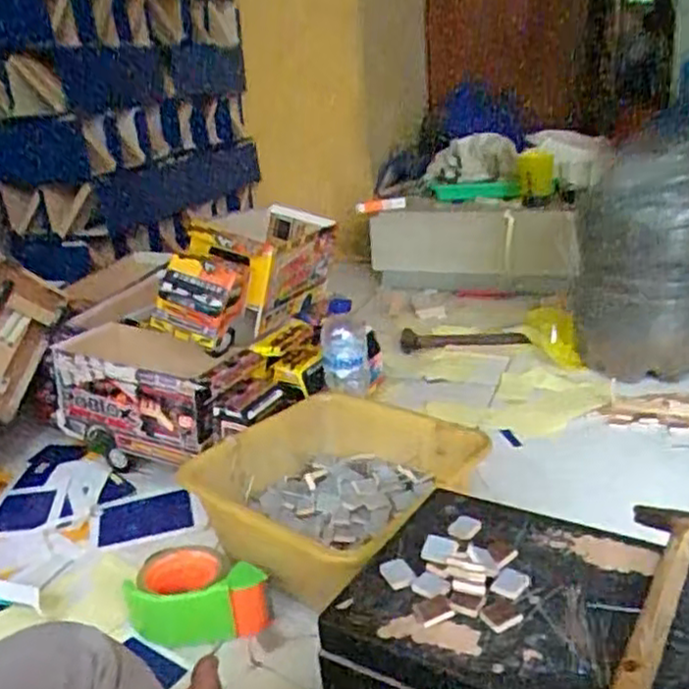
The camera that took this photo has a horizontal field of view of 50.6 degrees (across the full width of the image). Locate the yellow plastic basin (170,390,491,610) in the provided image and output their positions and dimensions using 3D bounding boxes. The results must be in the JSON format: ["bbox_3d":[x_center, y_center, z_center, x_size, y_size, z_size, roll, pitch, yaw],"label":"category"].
[{"bbox_3d":[-0.016,0.159,0.809,0.288,0.103,0.261,9,25,35],"label":"yellow plastic basin"}]

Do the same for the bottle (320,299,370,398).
[{"bbox_3d":[-0.001,0.001,0.981,0.059,0.123,0.068,-6,20,-1],"label":"bottle"}]

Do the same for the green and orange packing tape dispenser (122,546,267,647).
[{"bbox_3d":[-0.147,0.252,0.761,0.139,0.070,0.119,-6,20,-2],"label":"green and orange packing tape dispenser"}]

